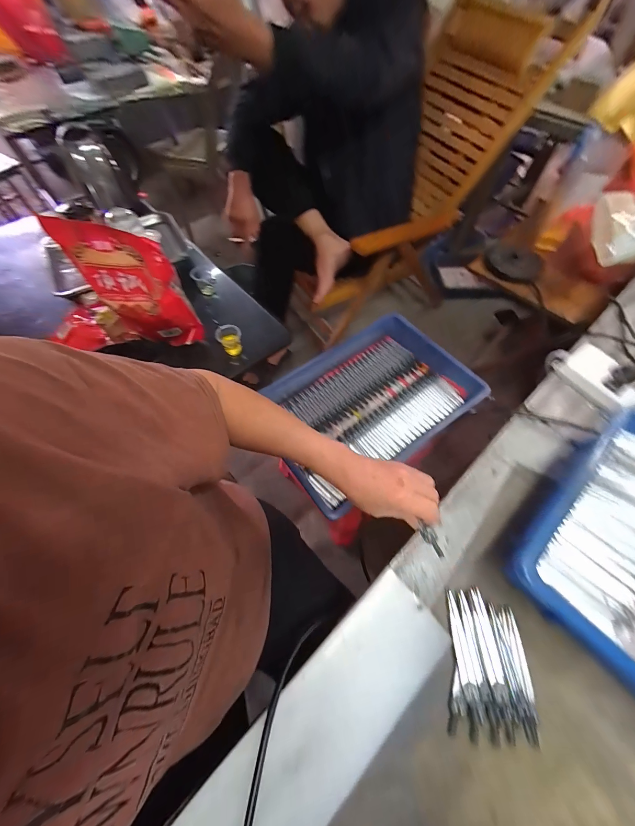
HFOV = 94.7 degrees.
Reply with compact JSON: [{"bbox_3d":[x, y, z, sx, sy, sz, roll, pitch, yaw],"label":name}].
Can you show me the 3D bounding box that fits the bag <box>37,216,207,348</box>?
[{"bbox_3d":[-0.348,-0.231,0.566,0.181,0.246,0.059,4,62,2],"label":"bag"}]

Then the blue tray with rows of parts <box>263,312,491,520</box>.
[{"bbox_3d":[0.123,-0.036,0.638,0.401,0.081,0.288,-34,67,-17],"label":"blue tray with rows of parts"}]

